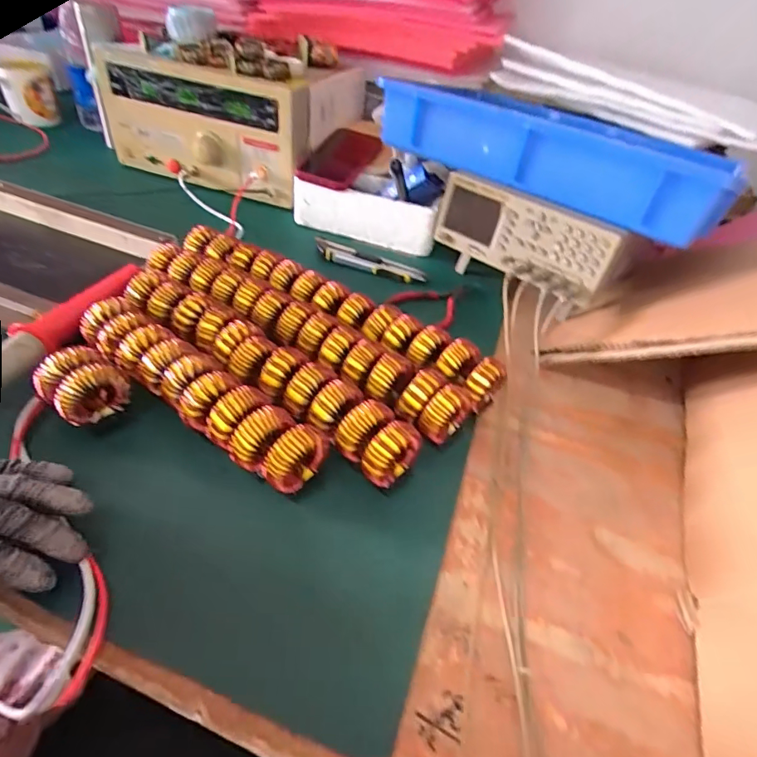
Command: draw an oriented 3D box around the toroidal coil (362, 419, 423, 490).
[{"bbox_3d":[0.010,0.062,0.364,0.045,0.055,0.022,-29,54,-32],"label":"toroidal coil"}]

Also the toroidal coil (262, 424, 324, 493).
[{"bbox_3d":[-0.061,0.064,0.350,0.018,0.056,0.045,35,50,26],"label":"toroidal coil"}]

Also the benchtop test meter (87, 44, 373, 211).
[{"bbox_3d":[-0.228,-0.420,0.759,0.325,0.160,0.227,19,41,11],"label":"benchtop test meter"}]

